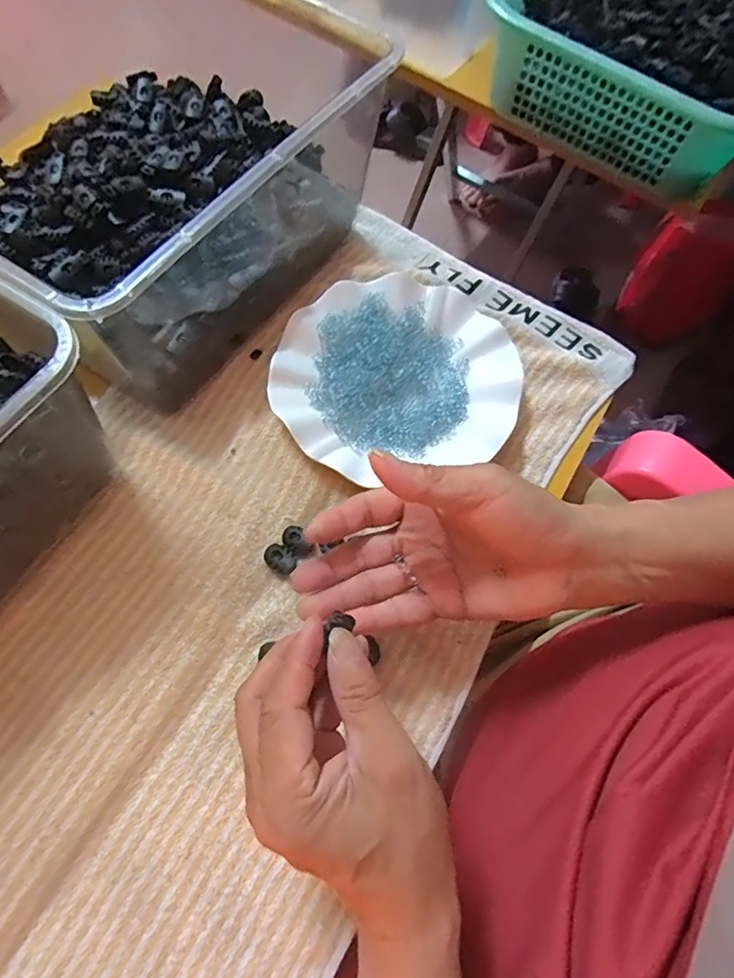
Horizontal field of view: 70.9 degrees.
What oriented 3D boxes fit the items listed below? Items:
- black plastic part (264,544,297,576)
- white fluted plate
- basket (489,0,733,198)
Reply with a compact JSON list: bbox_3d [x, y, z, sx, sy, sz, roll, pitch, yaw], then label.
[{"bbox_3d":[-0.058,0.048,0.348,0.023,0.007,0.016,37,69,10],"label":"black plastic part"},{"bbox_3d":[0.021,-0.090,0.401,0.183,0.024,0.166,-12,69,-10],"label":"white fluted plate"},{"bbox_3d":[0.316,-0.483,0.545,0.294,0.092,0.375,34,69,9],"label":"basket"}]

